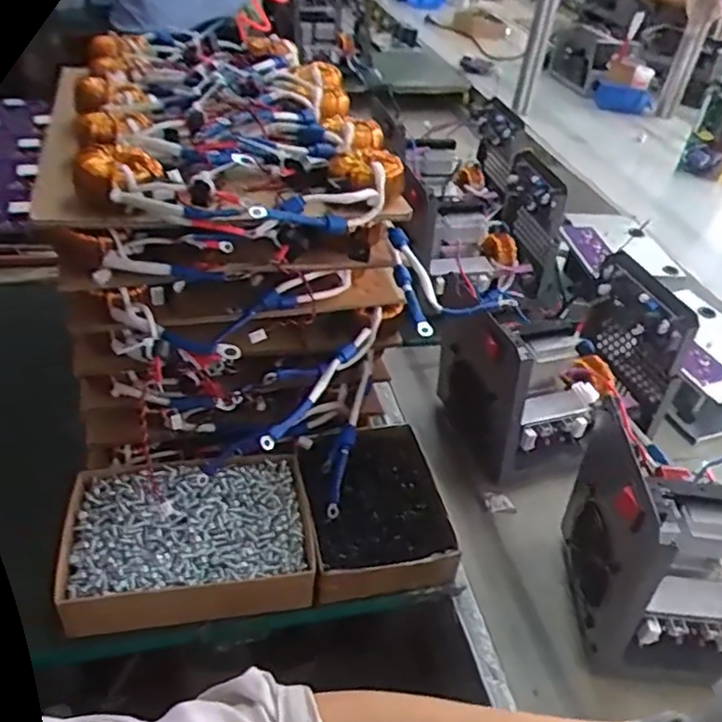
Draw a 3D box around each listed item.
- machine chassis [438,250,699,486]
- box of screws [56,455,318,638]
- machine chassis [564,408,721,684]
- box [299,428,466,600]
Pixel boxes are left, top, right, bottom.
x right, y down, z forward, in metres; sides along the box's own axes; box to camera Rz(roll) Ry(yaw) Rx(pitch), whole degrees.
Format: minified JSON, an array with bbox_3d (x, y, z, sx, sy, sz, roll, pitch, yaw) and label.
[{"bbox_3d":[0.217,0.013,0.735,0.242,0.183,0.150,-10,41,-20],"label":"machine chassis"},{"bbox_3d":[-0.155,0.162,0.598,0.209,0.046,0.140,-3,39,-12],"label":"box of screws"},{"bbox_3d":[0.307,0.156,0.566,0.231,0.182,0.166,6,38,-1],"label":"machine chassis"},{"bbox_3d":[0.011,0.142,0.646,0.130,0.053,0.175,-3,39,-12],"label":"box"}]

